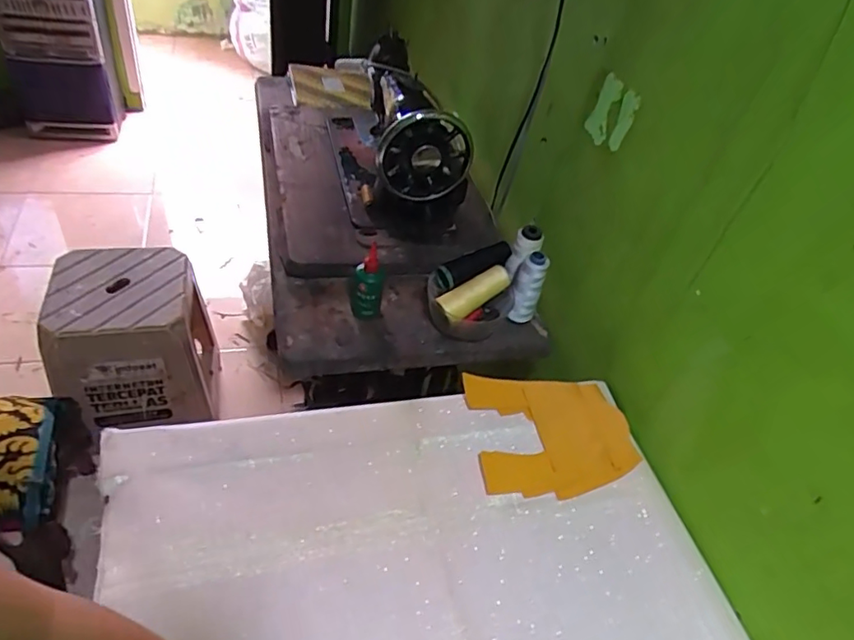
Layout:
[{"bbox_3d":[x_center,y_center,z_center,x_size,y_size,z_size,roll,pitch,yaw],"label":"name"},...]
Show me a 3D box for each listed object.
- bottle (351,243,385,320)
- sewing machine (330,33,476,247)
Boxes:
[{"bbox_3d":[-0.081,-0.047,0.788,0.043,0.100,0.039,2,44,-11],"label":"bottle"},{"bbox_3d":[-0.057,-0.325,0.985,0.175,0.225,0.398,-3,45,-16],"label":"sewing machine"}]

